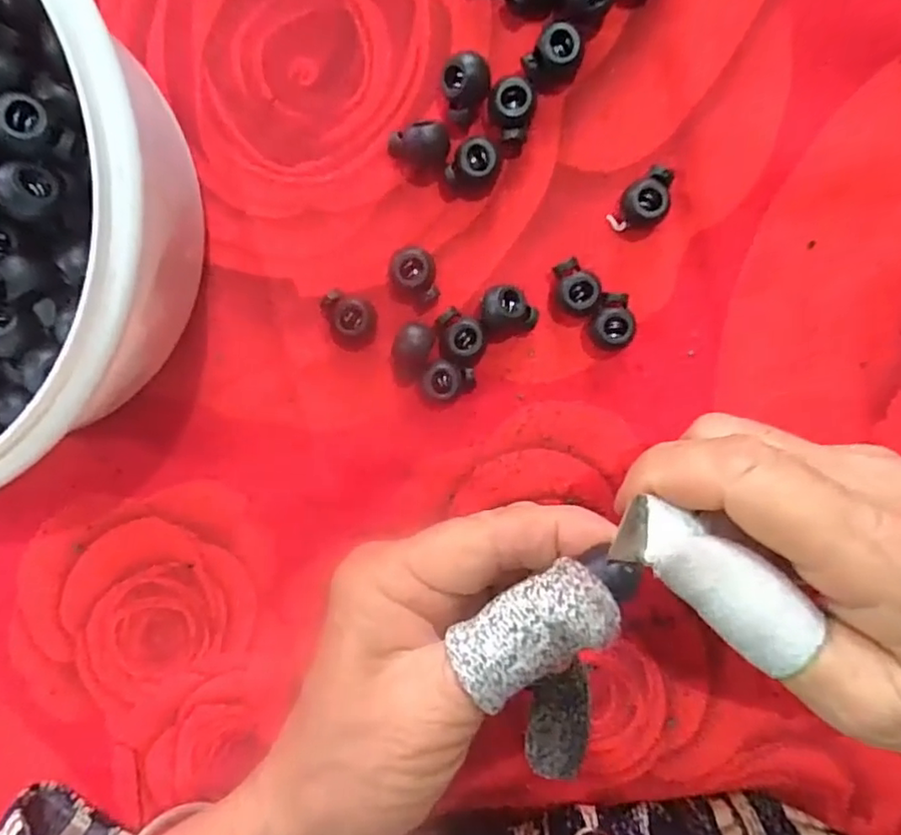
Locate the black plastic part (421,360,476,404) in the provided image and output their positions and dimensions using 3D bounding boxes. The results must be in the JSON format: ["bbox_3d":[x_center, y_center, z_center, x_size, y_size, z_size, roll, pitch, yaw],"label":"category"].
[{"bbox_3d":[0.000,-0.013,0.209,0.017,0.011,0.014,2,98,1],"label":"black plastic part"}]

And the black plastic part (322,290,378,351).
[{"bbox_3d":[-0.035,-0.033,0.206,0.019,0.009,0.018,0,98,2],"label":"black plastic part"}]

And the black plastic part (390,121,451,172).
[{"bbox_3d":[-0.010,-0.088,0.197,0.019,0.011,0.014,4,98,1],"label":"black plastic part"}]

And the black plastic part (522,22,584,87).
[{"bbox_3d":[0.034,-0.115,0.191,0.015,0.011,0.014,37,98,-4],"label":"black plastic part"}]

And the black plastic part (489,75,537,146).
[{"bbox_3d":[0.020,-0.098,0.194,0.015,0.011,0.018,3,98,1],"label":"black plastic part"}]

